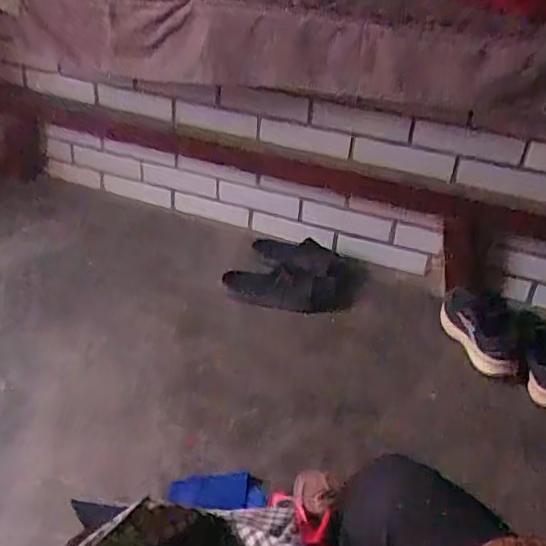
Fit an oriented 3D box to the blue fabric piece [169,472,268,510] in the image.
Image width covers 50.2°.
[{"bbox_3d":[-0.092,0.363,0.960,0.159,0.036,0.053,-1,37,-5],"label":"blue fabric piece"}]

